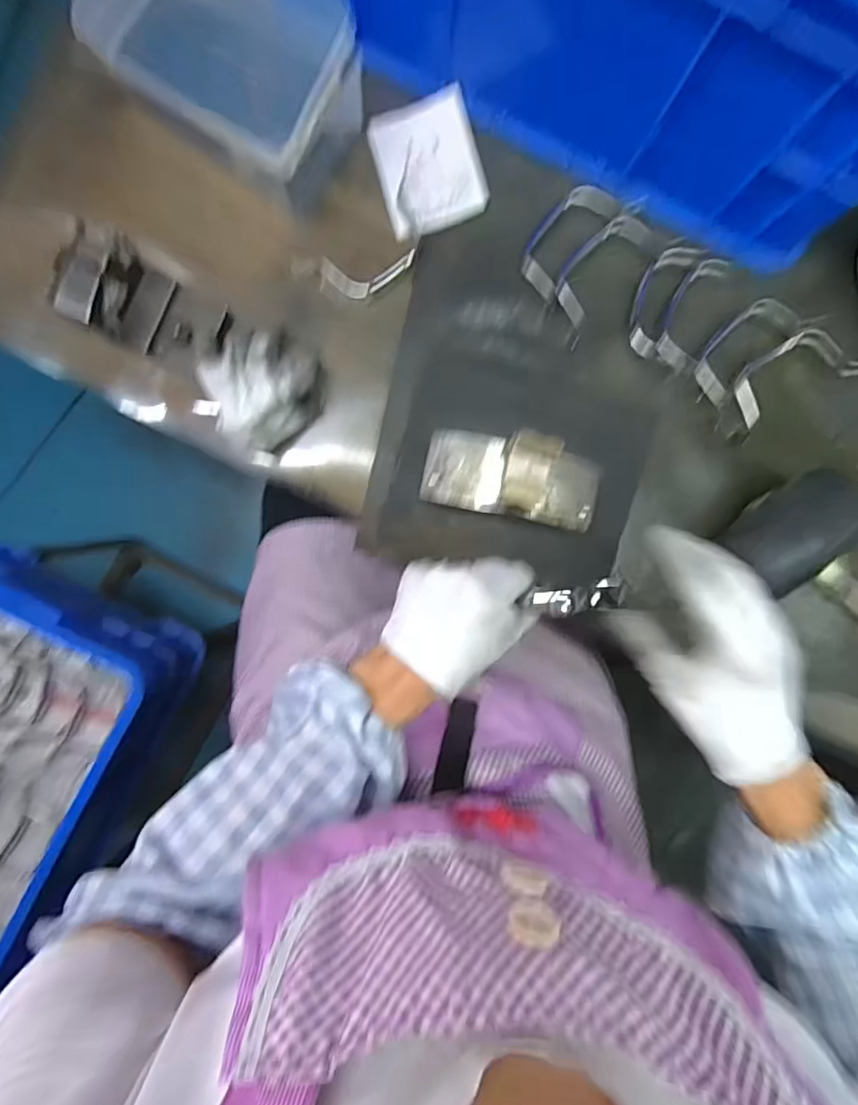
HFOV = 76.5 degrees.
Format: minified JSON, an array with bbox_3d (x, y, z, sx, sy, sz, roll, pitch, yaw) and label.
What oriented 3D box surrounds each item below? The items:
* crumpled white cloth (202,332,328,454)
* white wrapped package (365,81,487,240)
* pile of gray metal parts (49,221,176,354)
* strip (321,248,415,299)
[{"bbox_3d":[-0.130,-0.133,0.431,0.089,0.061,0.079,-42,92,-2],"label":"crumpled white cloth"},{"bbox_3d":[0.000,-0.329,0.461,0.084,0.014,0.109,-16,91,-3],"label":"white wrapped package"},{"bbox_3d":[-0.233,-0.196,0.417,0.054,0.080,0.066,23,89,-3],"label":"pile of gray metal parts"},{"bbox_3d":[-0.050,-0.231,0.451,0.081,0.021,0.029,-12,91,-3],"label":"strip"}]

